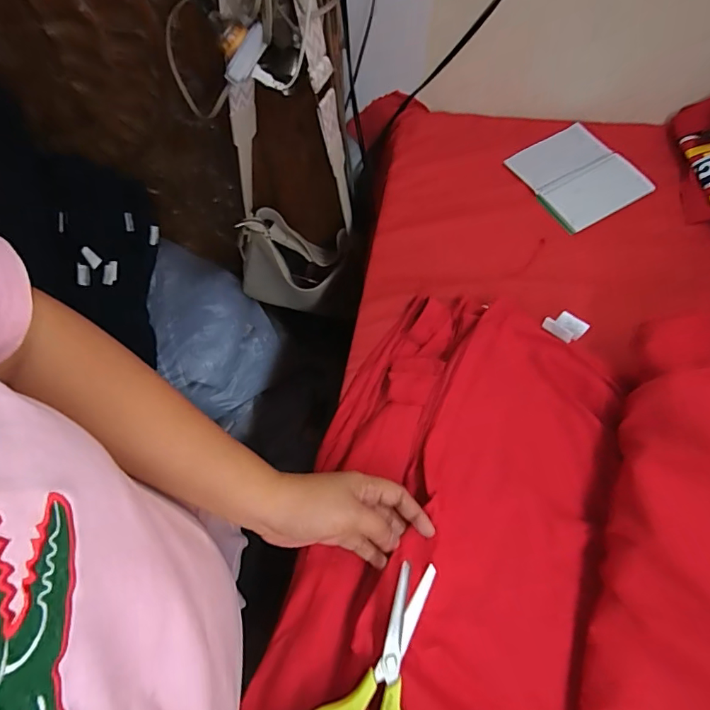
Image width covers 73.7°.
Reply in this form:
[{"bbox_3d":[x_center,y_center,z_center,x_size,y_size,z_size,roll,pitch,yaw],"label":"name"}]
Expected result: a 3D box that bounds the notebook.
[{"bbox_3d":[0.320,-0.261,0.681,0.143,0.008,0.158,-27,68,-10],"label":"notebook"}]

